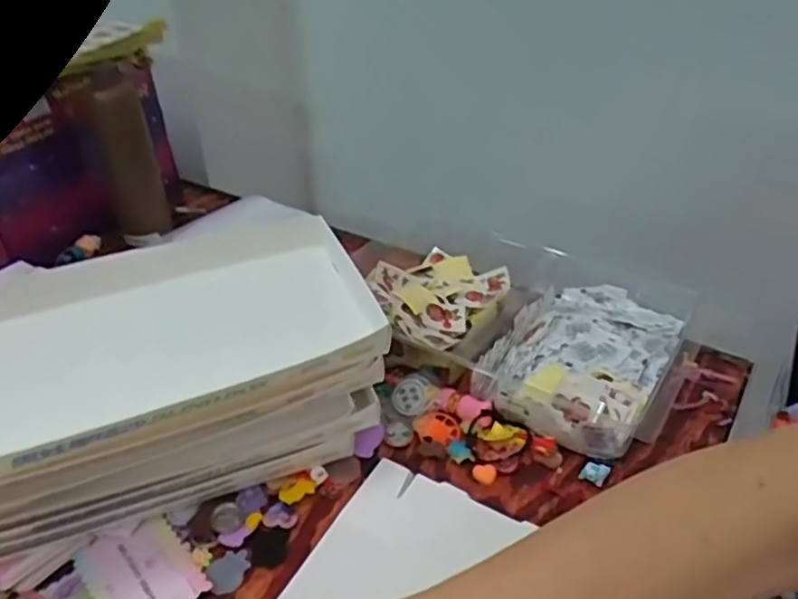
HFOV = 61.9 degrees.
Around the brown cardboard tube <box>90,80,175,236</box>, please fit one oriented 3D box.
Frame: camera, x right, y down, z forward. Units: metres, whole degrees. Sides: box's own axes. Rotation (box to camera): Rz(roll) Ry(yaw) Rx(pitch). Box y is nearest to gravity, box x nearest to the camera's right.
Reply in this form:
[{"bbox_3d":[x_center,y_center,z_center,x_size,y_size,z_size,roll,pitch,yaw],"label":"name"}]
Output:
[{"bbox_3d":[-0.304,-0.150,0.748,0.058,0.187,0.044,-18,39,-21],"label":"brown cardboard tube"}]

